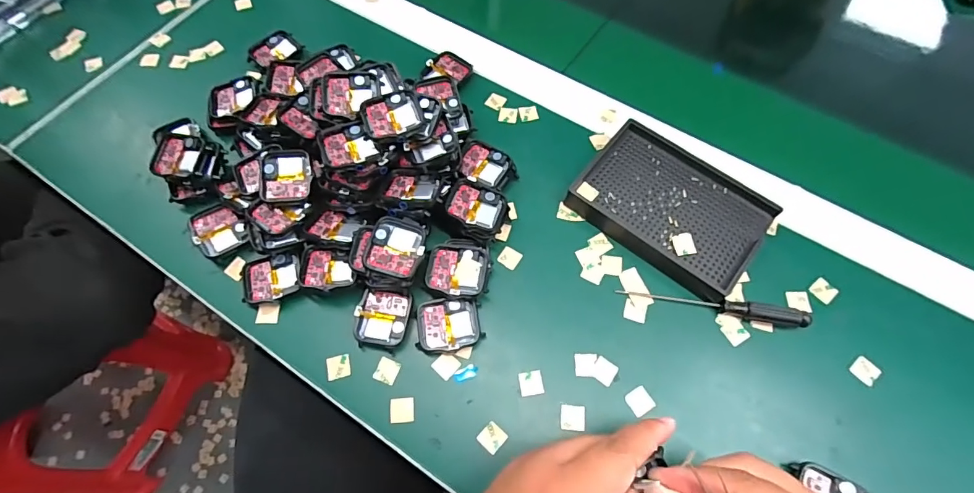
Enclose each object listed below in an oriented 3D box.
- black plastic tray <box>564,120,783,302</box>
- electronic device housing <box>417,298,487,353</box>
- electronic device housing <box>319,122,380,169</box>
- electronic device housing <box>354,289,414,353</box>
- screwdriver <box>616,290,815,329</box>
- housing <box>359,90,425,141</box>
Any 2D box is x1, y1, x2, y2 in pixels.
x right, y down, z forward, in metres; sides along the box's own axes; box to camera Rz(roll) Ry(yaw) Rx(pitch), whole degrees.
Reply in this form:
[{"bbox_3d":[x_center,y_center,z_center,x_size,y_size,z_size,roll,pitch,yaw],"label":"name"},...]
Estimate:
[{"bbox_3d":[0.143,-0.031,0.355,0.136,0.022,0.096,40,71,15],"label":"black plastic tray"},{"bbox_3d":[-0.027,0.057,0.322,0.044,0.013,0.037,-3,66,-2],"label":"electronic device housing"},{"bbox_3d":[-0.101,-0.075,0.326,0.039,0.012,0.038,-21,68,-10],"label":"electronic device housing"},{"bbox_3d":[-0.075,0.053,0.324,0.037,0.012,0.040,8,66,3],"label":"electronic device housing"},{"bbox_3d":[0.163,0.040,0.324,0.129,0.017,0.011,12,66,5],"label":"screwdriver"},{"bbox_3d":[-0.069,-0.096,0.327,0.042,0.005,0.039,-11,67,-6],"label":"housing"}]

